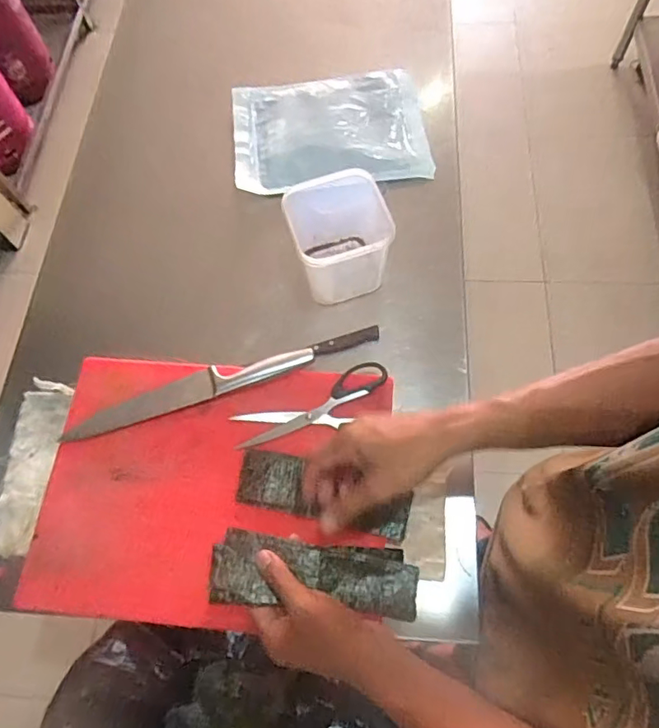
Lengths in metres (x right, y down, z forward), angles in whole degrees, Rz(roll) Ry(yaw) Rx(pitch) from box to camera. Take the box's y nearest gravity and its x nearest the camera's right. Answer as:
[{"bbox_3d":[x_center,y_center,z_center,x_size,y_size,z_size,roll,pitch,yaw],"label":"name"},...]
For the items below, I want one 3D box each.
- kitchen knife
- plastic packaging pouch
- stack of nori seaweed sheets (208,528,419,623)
[{"bbox_3d":[-0.127,0.018,0.657,0.391,0.029,0.044,-17,67,-4],"label":"kitchen knife"},{"bbox_3d":[0.000,-0.364,0.826,0.292,0.028,0.215,-8,62,-6],"label":"plastic packaging pouch"},{"bbox_3d":[-0.014,0.200,0.508,0.194,0.010,0.062,7,67,-1],"label":"stack of nori seaweed sheets"}]

